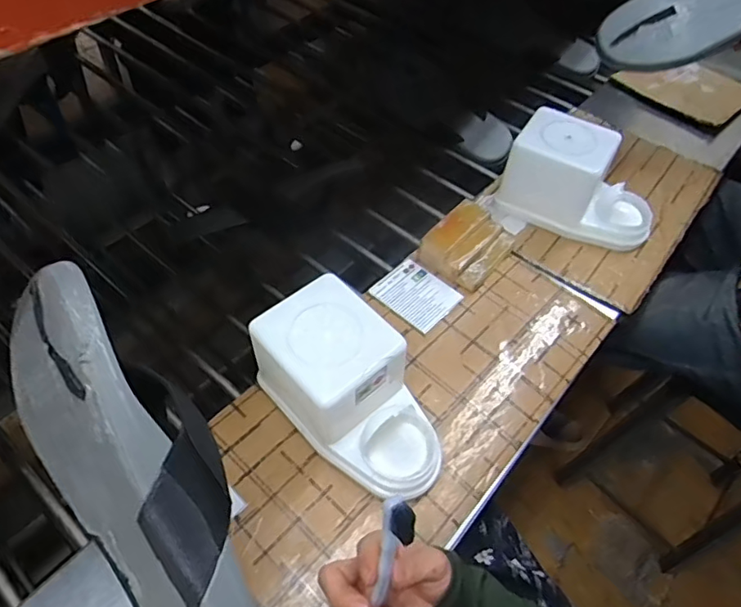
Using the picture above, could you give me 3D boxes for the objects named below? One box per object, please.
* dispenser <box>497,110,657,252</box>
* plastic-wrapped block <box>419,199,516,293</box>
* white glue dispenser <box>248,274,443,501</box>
[{"bbox_3d":[0.268,-0.149,0.664,0.186,0.104,0.096,31,58,19],"label":"dispenser"},{"bbox_3d":[0.119,-0.074,0.638,0.084,0.040,0.106,33,58,20],"label":"plastic-wrapped block"},{"bbox_3d":[-0.012,0.080,0.474,0.188,0.105,0.105,38,60,23],"label":"white glue dispenser"}]

